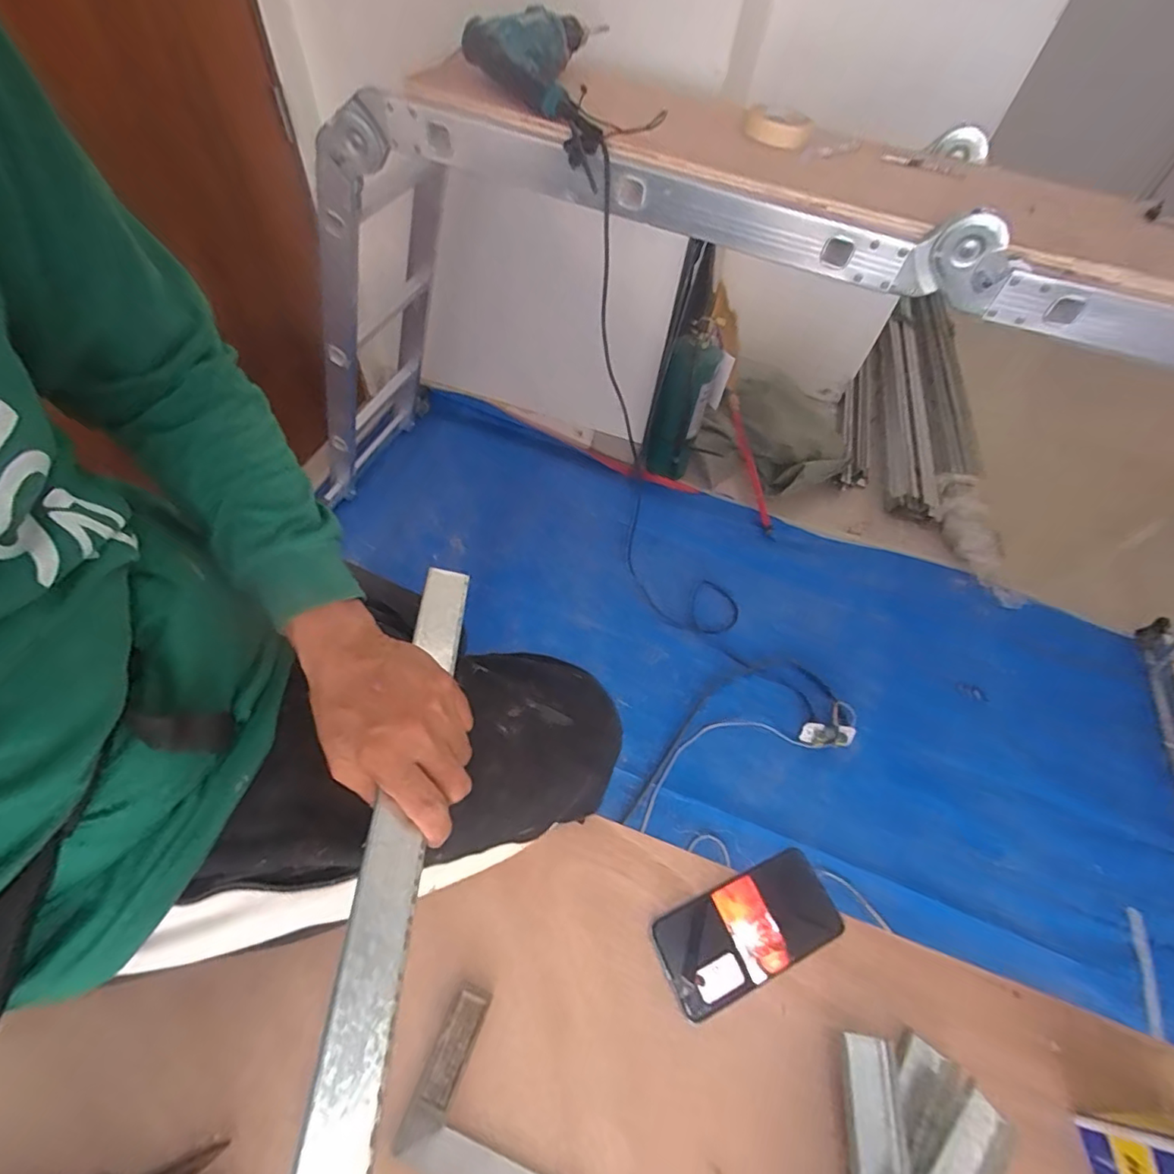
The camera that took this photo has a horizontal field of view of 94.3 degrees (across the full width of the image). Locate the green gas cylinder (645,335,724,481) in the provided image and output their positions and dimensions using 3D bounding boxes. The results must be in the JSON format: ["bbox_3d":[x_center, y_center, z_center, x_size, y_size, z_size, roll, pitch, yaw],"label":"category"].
[{"bbox_3d":[0.265,-0.494,1.550,0.130,0.413,0.099,26,57,11],"label":"green gas cylinder"}]

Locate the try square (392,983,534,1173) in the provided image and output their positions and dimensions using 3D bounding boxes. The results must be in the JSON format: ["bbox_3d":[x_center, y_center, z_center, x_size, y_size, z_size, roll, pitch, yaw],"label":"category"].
[{"bbox_3d":[-0.025,0.380,0.380,0.196,0.008,0.099,21,57,10],"label":"try square"}]

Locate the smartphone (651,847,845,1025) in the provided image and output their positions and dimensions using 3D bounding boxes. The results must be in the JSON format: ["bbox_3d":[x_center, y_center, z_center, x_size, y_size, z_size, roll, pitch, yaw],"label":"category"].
[{"bbox_3d":[0.136,0.288,0.459,0.154,0.015,0.073,-18,60,-18],"label":"smartphone"}]

